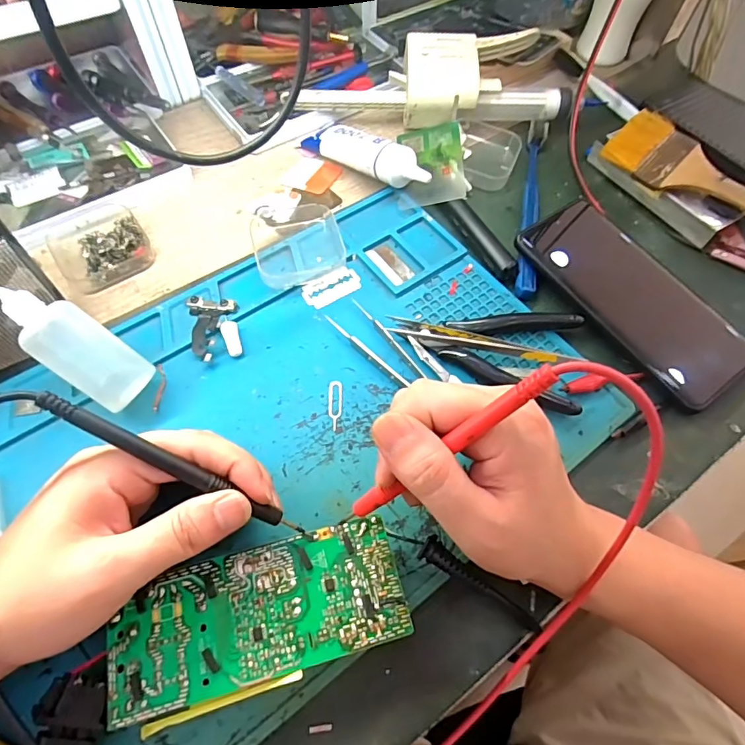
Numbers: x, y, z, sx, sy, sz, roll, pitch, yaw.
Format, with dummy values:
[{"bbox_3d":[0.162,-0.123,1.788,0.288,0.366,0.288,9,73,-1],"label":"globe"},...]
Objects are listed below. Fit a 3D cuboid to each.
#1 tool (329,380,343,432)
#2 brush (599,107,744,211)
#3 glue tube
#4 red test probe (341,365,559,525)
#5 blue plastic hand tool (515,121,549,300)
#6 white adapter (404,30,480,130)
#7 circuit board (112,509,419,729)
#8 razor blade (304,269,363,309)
[{"bbox_3d":[-0.023,0.020,0.293,0.009,0.004,0.034,1,63,-2],"label":"tool"},{"bbox_3d":[0.261,-0.147,0.358,0.063,0.010,0.163,-41,71,-11],"label":"brush"},{"bbox_3d":[-0.007,-0.179,0.381,0.127,0.022,0.029,32,65,26],"label":"glue tube"},{"bbox_3d":[0.025,0.038,0.200,0.010,0.130,0.008,1,53,-50],"label":"red test probe"},{"bbox_3d":[0.128,-0.137,0.374,0.015,0.011,0.185,12,63,3],"label":"blue plastic hand tool"},{"bbox_3d":[0.056,-0.252,0.405,0.063,0.047,0.062,-1,63,-3],"label":"white adapter"},{"bbox_3d":[-0.052,0.115,0.227,0.131,0.024,0.055,-13,64,-9],"label":"circuit board"},{"bbox_3d":[-0.028,-0.061,0.335,0.044,0.004,0.022,-25,67,-15],"label":"razor blade"}]

